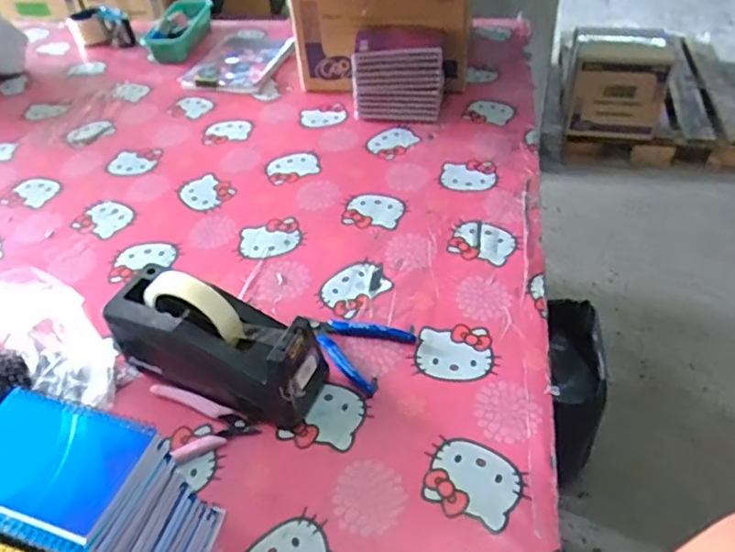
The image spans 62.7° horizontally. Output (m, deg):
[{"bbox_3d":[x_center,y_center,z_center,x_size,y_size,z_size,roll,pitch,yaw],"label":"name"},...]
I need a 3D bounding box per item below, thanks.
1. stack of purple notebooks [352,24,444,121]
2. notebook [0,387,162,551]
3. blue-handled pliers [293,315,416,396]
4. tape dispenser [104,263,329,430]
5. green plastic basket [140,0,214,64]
[{"bbox_3d":[0.054,-0.317,0.952,0.147,0.133,0.076,3,44,8],"label":"stack of purple notebooks"},{"bbox_3d":[-0.222,0.131,0.415,0.128,0.011,0.093,11,46,16],"label":"notebook"},{"bbox_3d":[-0.021,0.067,0.639,0.118,0.011,0.081,25,51,27],"label":"blue-handled pliers"},{"bbox_3d":[-0.146,0.060,0.579,0.199,0.121,0.076,15,47,19],"label":"tape dispenser"},{"bbox_3d":[-0.385,-0.509,1.253,0.094,0.058,0.221,6,44,11],"label":"green plastic basket"}]

